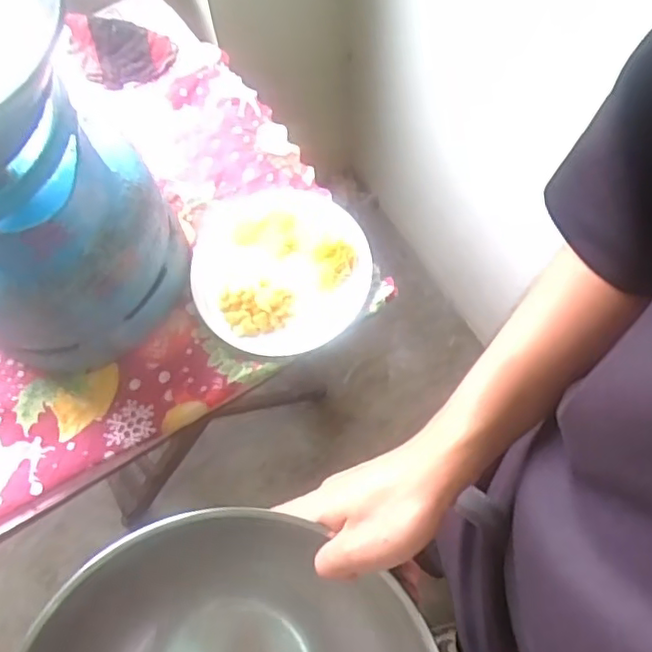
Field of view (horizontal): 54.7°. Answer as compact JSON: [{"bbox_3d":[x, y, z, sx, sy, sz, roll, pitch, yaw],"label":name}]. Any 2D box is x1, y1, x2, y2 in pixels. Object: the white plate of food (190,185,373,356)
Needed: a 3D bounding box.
[{"bbox_3d":[-0.056,-0.073,0.740,0.208,0.031,0.213,1,69,3],"label":"white plate of food"}]

